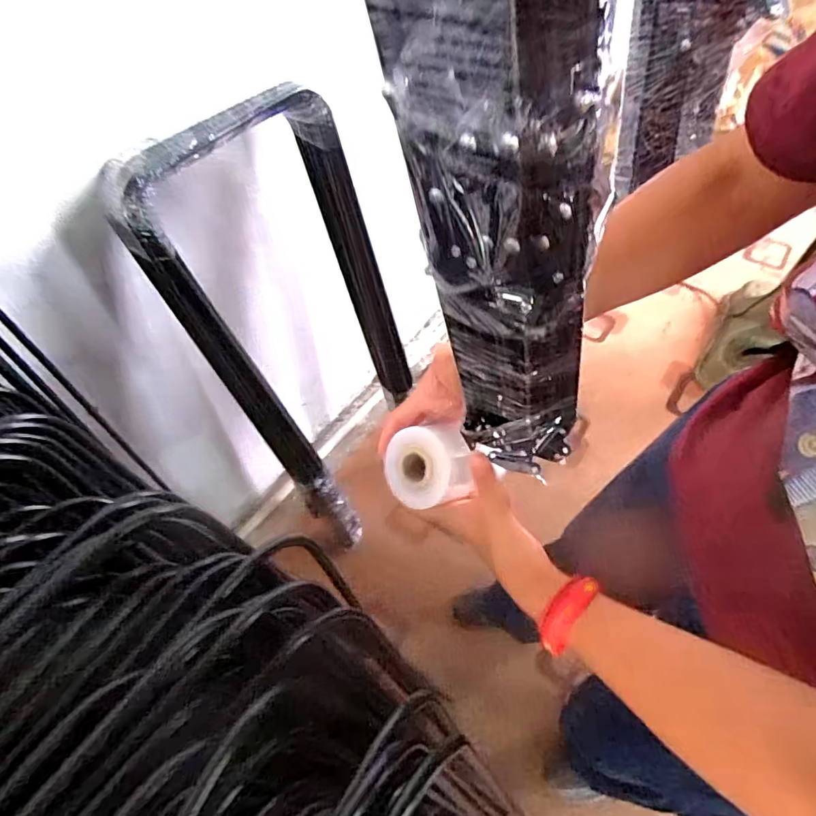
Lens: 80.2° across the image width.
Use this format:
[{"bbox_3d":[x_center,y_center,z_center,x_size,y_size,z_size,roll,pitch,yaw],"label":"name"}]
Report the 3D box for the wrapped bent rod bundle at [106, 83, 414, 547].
[{"bbox_3d":[-0.161,-0.097,0.954,0.062,0.880,0.384,21,57,33],"label":"wrapped bent rod bundle"}]

